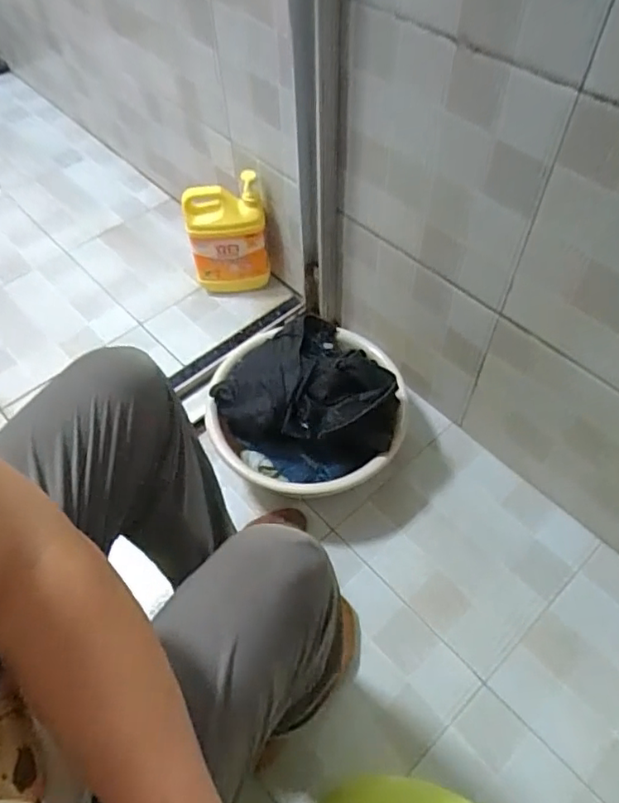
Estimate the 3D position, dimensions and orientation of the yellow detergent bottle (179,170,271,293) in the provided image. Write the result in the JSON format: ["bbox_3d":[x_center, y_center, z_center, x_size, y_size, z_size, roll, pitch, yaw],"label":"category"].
[{"bbox_3d":[-0.159,-0.306,1.108,0.144,0.233,0.089,-9,54,-4],"label":"yellow detergent bottle"}]

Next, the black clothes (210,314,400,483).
[{"bbox_3d":[-0.001,0.000,0.901,0.247,0.122,0.262,-27,58,-17],"label":"black clothes"}]

